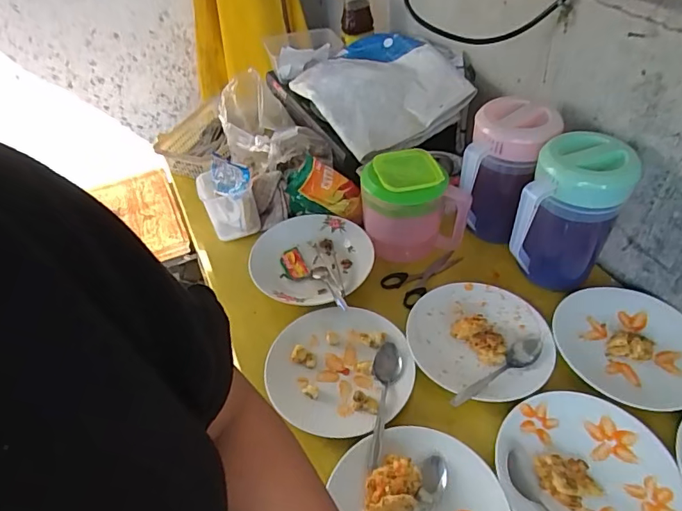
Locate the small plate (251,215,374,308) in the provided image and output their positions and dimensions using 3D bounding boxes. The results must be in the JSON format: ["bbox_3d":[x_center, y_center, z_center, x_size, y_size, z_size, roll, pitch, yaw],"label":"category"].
[{"bbox_3d":[-0.053,0.008,0.817,0.197,0.026,0.188,-3,45,3],"label":"small plate"}]

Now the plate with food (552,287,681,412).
[{"bbox_3d":[0.411,0.127,0.698,0.199,0.020,0.194,-3,45,3],"label":"plate with food"}]

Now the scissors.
[{"bbox_3d":[0.136,0.031,0.814,0.142,0.019,0.071,-37,53,-27],"label":"scissors"}]

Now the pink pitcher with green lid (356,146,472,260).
[{"bbox_3d":[0.116,-0.083,0.808,0.154,0.142,0.109,-10,45,-4],"label":"pink pitcher with green lid"}]

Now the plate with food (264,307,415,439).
[{"bbox_3d":[-0.003,0.157,0.676,0.197,0.019,0.185,-3,45,3],"label":"plate with food"}]

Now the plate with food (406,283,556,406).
[{"bbox_3d":[0.200,0.116,0.703,0.200,0.022,0.193,-3,45,3],"label":"plate with food"}]

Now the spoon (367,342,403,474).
[{"bbox_3d":[0.056,0.192,0.635,0.038,0.021,0.171,3,46,9],"label":"spoon"}]

